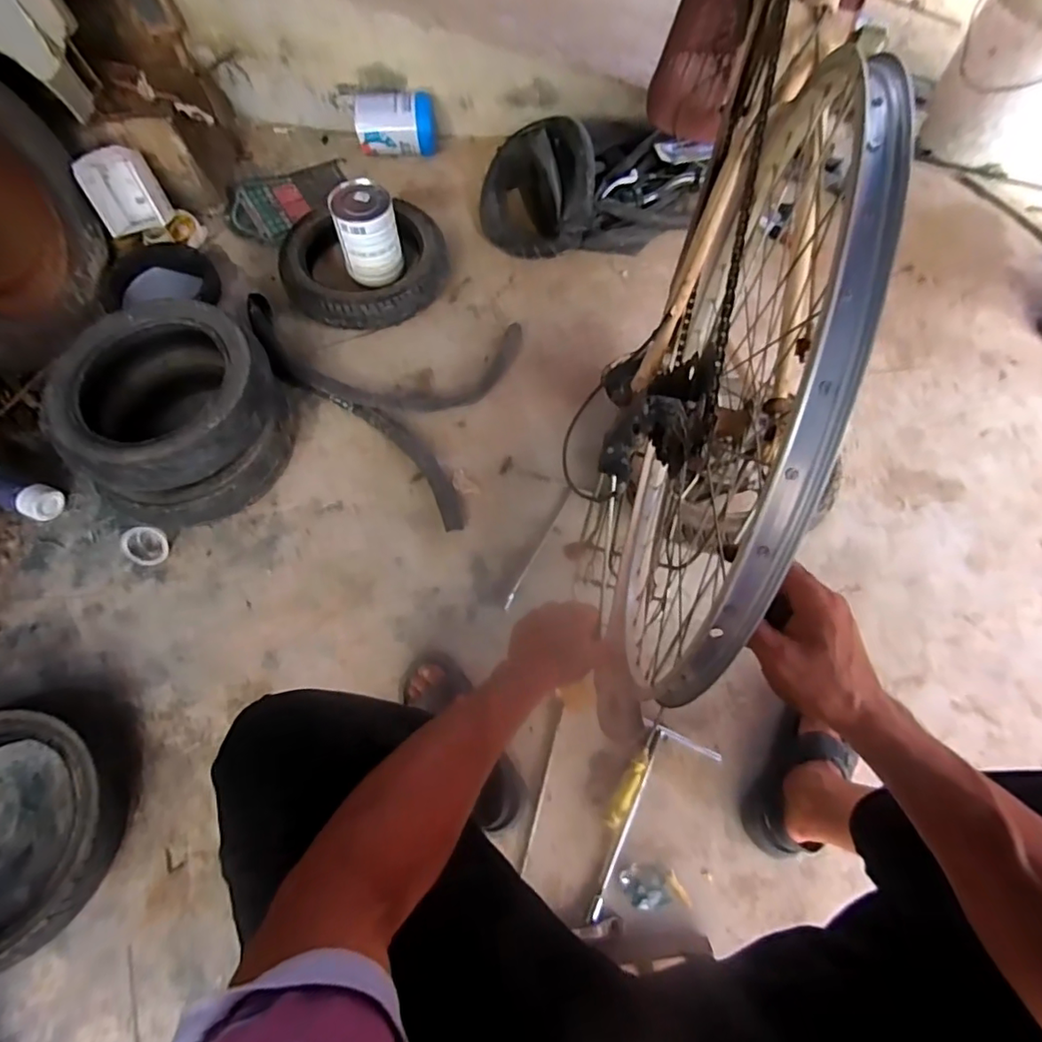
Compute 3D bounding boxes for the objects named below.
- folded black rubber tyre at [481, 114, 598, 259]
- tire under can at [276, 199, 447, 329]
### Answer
[{"bbox_3d":[0.031,-0.784,1.259,0.264,0.191,0.305,0,67,1],"label":"folded black rubber tyre"},{"bbox_3d":[-0.346,-0.571,1.227,0.364,0.086,0.303,-9,67,-3],"label":"tire under can"}]

